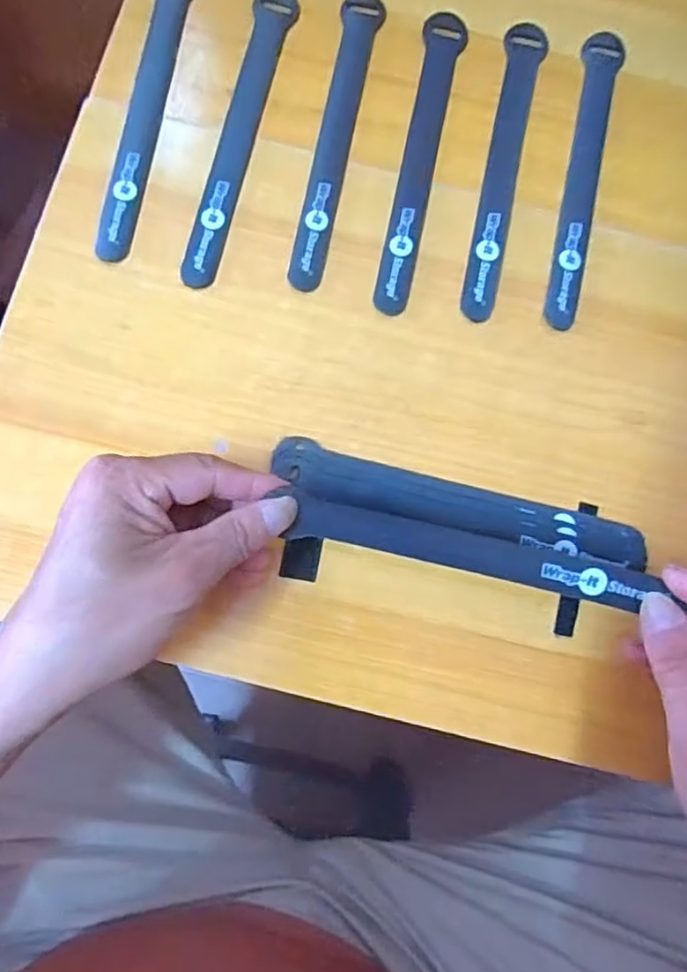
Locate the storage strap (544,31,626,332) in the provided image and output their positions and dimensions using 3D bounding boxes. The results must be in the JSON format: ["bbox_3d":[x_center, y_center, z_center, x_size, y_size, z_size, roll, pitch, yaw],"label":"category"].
[{"bbox_3d":[0.143,-0.187,0.372,0.023,0.004,0.198,14,80,1],"label":"storage strap"}]

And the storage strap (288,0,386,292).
[{"bbox_3d":[-0.005,-0.208,0.368,0.024,0.004,0.198,12,80,0],"label":"storage strap"}]

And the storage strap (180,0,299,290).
[{"bbox_3d":[-0.061,-0.210,0.366,0.022,0.004,0.201,13,80,1],"label":"storage strap"}]

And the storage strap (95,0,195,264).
[{"bbox_3d":[-0.115,-0.227,0.367,0.024,0.004,0.203,8,80,0],"label":"storage strap"}]

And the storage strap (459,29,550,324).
[{"bbox_3d":[0.096,-0.191,0.370,0.024,0.004,0.198,13,80,1],"label":"storage strap"}]

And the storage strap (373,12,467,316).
[{"bbox_3d":[0.045,-0.195,0.368,0.023,0.004,0.199,13,80,1],"label":"storage strap"}]

